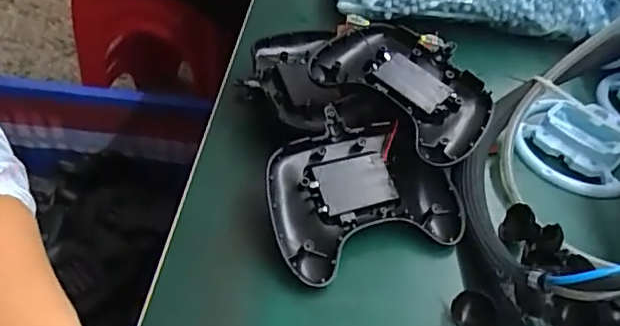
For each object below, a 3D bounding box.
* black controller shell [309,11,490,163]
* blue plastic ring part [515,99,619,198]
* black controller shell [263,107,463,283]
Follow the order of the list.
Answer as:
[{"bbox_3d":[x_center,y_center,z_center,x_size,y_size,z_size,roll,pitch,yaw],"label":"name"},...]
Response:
[{"bbox_3d":[0.070,-0.053,0.419,0.126,0.038,0.097,34,51,25],"label":"black controller shell"},{"bbox_3d":[0.204,-0.013,0.443,0.094,0.020,0.081,31,50,22],"label":"blue plastic ring part"},{"bbox_3d":[0.029,0.019,0.384,0.120,0.028,0.099,-15,70,-19],"label":"black controller shell"}]

